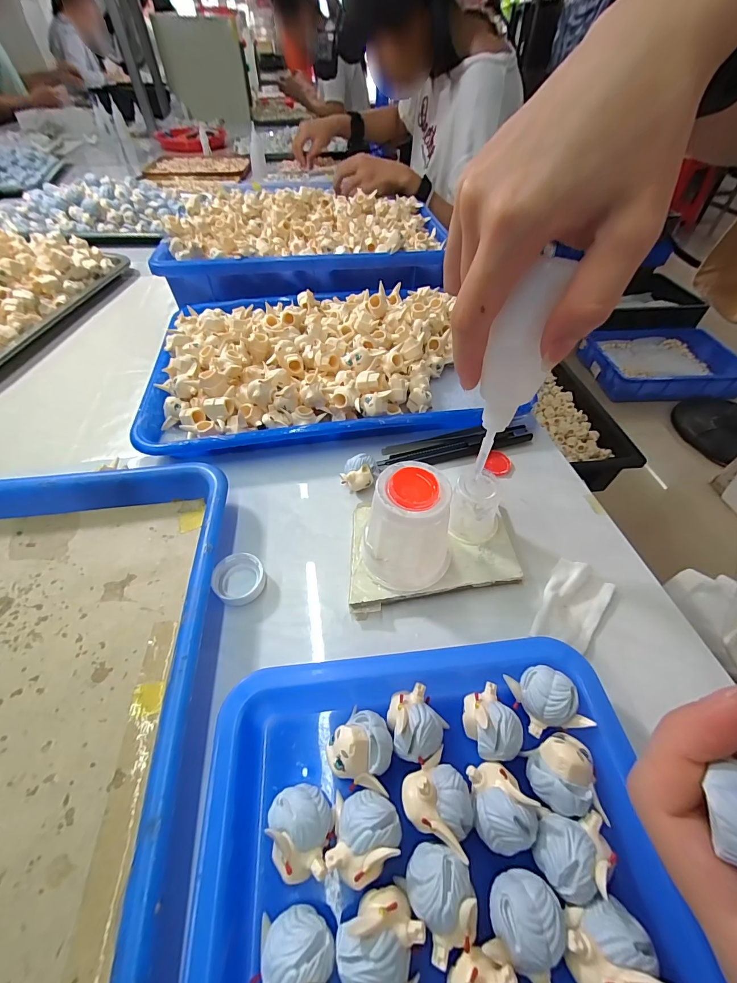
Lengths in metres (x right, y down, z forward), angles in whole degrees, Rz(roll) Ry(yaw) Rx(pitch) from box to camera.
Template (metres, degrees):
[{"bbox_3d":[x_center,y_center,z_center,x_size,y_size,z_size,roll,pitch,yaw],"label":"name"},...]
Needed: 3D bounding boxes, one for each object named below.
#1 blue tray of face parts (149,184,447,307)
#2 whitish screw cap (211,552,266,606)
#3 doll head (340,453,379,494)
[{"bbox_3d":[-0.079,-0.350,0.506,0.362,0.058,0.250,-4,50,-5],"label":"blue tray of face parts"},{"bbox_3d":[-0.079,0.054,0.229,0.031,0.011,0.030,1,50,-1],"label":"whitish screw cap"},{"bbox_3d":[-0.006,-0.013,0.280,0.025,0.024,0.025,6,50,4],"label":"doll head"}]

